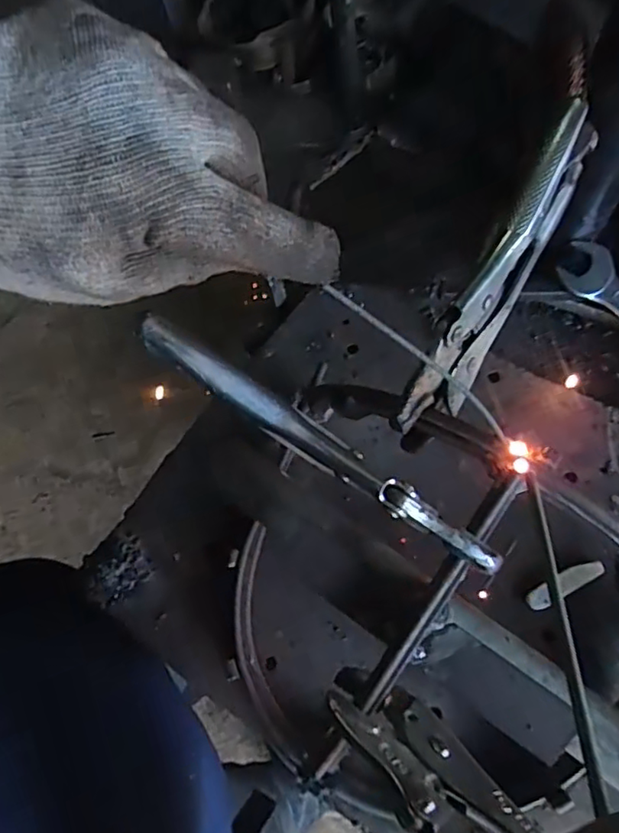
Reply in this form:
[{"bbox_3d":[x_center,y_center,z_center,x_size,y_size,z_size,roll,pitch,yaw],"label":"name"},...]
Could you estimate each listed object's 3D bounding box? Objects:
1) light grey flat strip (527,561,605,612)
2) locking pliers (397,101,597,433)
[{"bbox_3d":[0.150,0.098,0.355,0.048,0.005,0.012,-30,74,-2],"label":"light grey flat strip"},{"bbox_3d":[0.088,-0.065,0.284,0.025,0.049,0.161,27,80,12],"label":"locking pliers"}]

